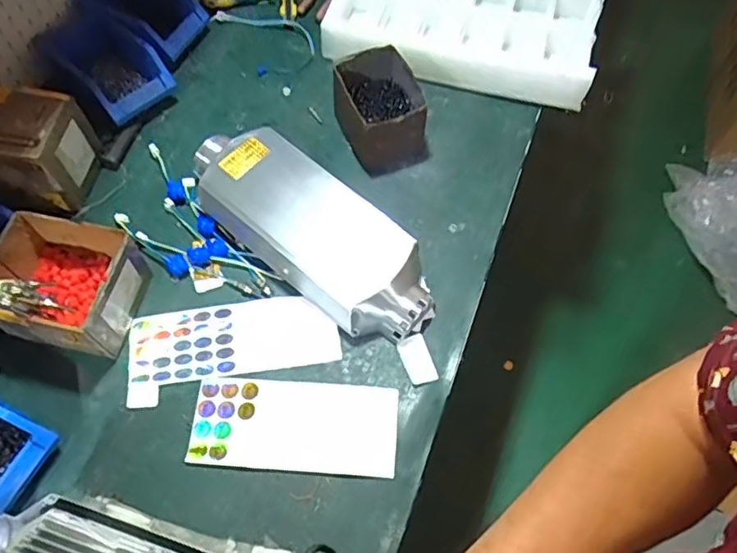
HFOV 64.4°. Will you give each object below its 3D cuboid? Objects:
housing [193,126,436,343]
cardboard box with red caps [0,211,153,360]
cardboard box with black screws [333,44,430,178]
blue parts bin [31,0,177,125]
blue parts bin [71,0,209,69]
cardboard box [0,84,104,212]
[{"bbox_3d":[-0.084,-0.068,0.788,0.393,0.101,0.138,38,68,17],"label":"housing"},{"bbox_3d":[-0.378,0.009,0.731,0.160,0.097,0.139,12,63,5],"label":"cardboard box with red caps"},{"bbox_3d":[0.021,-0.244,0.853,0.118,0.083,0.145,-19,65,-10],"label":"cardboard box with black screws"},{"bbox_3d":[-0.406,-0.324,0.894,0.193,0.089,0.134,37,68,17],"label":"blue parts bin"},{"bbox_3d":[-0.363,-0.436,0.937,0.166,0.095,0.131,21,65,10],"label":"blue parts bin"},{"bbox_3d":[-0.470,-0.179,0.796,0.155,0.128,0.130,15,64,7],"label":"cardboard box"}]

